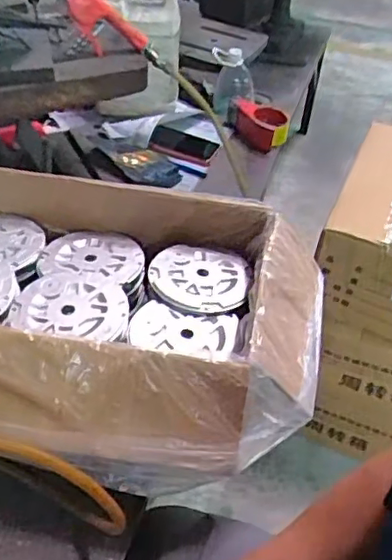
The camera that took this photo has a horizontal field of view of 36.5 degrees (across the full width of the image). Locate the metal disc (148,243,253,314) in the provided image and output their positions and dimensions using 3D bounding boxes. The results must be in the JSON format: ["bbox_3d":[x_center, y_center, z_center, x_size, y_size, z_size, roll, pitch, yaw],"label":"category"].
[{"bbox_3d":[0.005,-0.007,0.771,0.128,0.007,0.118,2,45,-2],"label":"metal disc"}]

